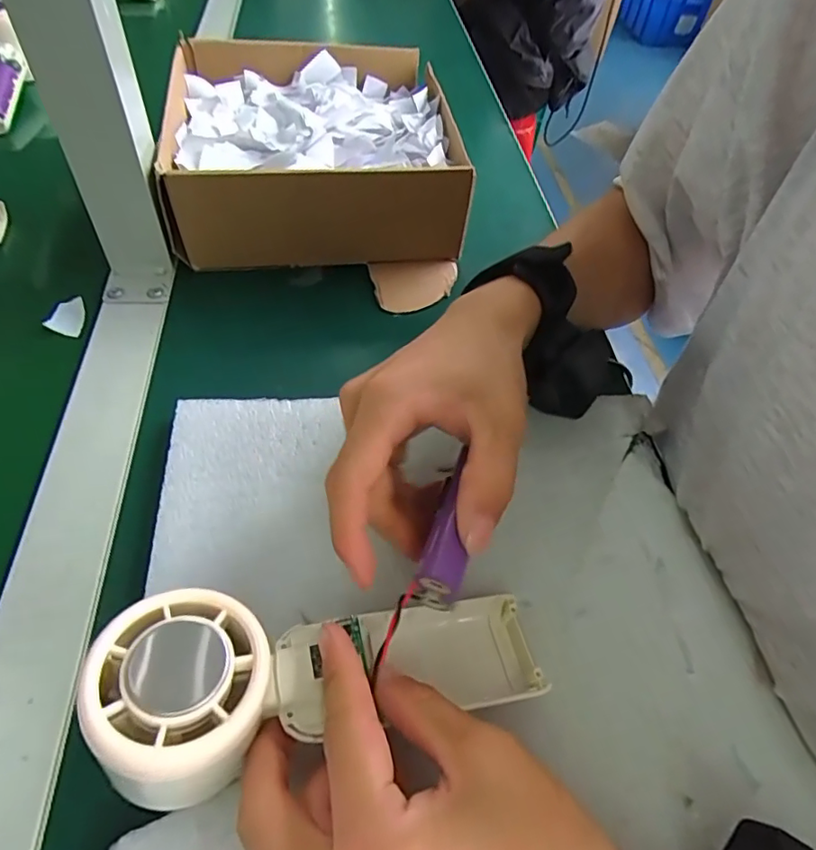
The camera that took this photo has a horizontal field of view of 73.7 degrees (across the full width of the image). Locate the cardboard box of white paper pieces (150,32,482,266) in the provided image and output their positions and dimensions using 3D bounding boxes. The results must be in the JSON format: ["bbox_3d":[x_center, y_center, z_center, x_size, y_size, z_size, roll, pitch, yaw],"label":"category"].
[{"bbox_3d":[-0.073,-0.217,0.429,0.199,0.073,0.214,-5,54,-10],"label":"cardboard box of white paper pieces"}]

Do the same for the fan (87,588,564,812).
[{"bbox_3d":[-0.024,0.088,0.201,0.161,0.028,0.059,8,47,-33],"label":"fan"}]

